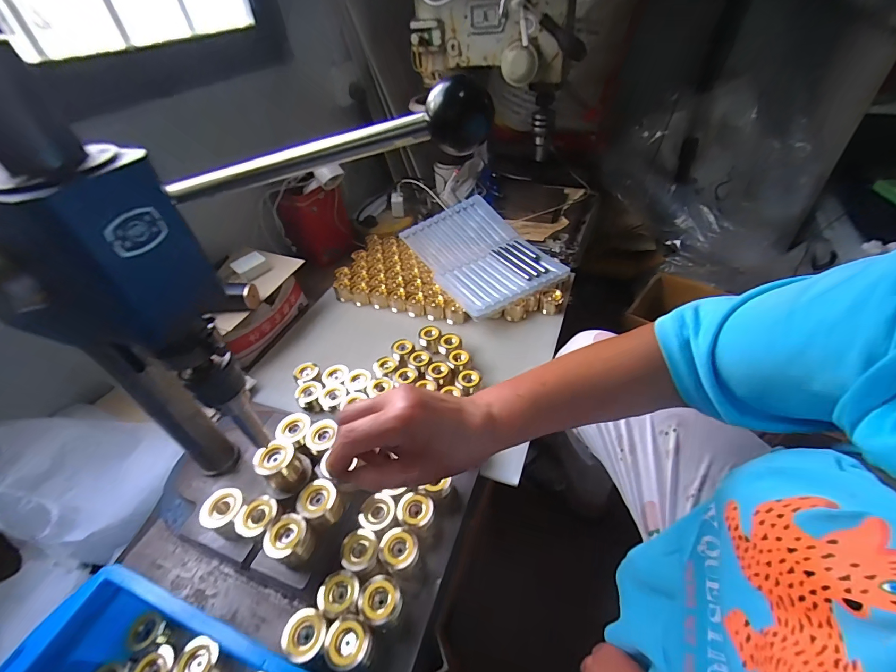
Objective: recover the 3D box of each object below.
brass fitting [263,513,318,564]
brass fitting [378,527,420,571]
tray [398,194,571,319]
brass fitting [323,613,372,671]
[{"bbox_3d":[-0.160,0.208,0.396,0.035,0.045,0.040,20,50,26],"label":"brass fitting"},{"bbox_3d":[-0.051,0.234,0.423,0.046,0.039,0.039,21,50,26],"label":"brass fitting"},{"bbox_3d":[0.066,-0.180,0.815,0.226,0.041,0.327,-24,46,-16],"label":"tray"},{"bbox_3d":[-0.090,0.292,0.369,0.044,0.037,0.040,-4,44,4],"label":"brass fitting"}]

